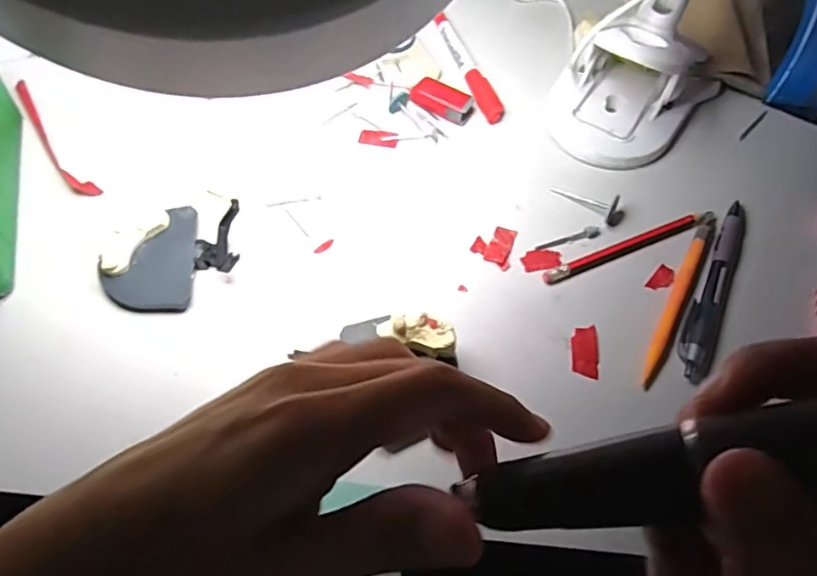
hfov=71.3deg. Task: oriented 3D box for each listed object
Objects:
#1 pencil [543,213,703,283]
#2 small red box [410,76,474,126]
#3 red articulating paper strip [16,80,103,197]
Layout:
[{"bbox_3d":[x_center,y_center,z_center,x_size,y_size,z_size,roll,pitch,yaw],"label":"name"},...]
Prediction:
[{"bbox_3d":[0.142,-0.029,0.377,0.121,0.004,0.009,-21,64,-13],"label":"pencil"},{"bbox_3d":[0.026,-0.143,0.429,0.045,0.009,0.026,28,64,13],"label":"small red box"},{"bbox_3d":[-0.250,-0.104,0.398,0.015,0.007,0.122,-35,68,-19],"label":"red articulating paper strip"}]

